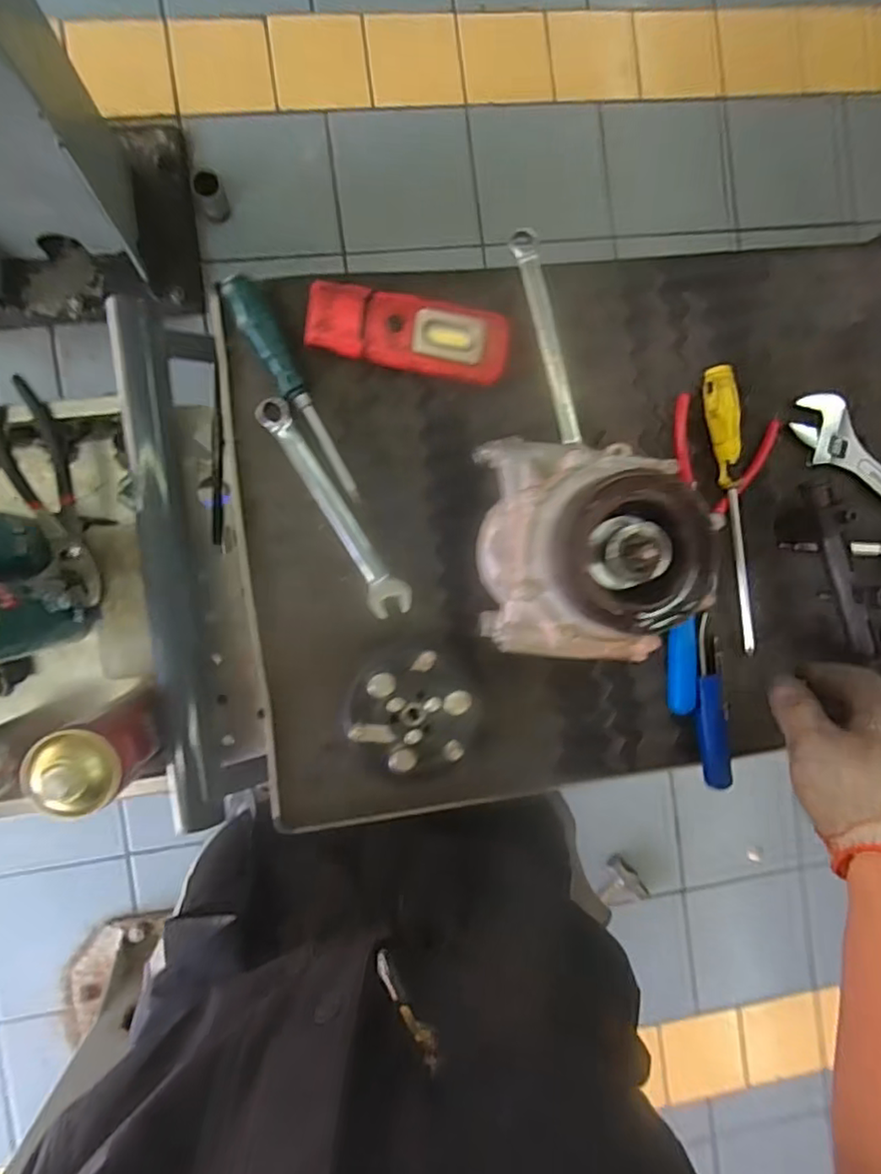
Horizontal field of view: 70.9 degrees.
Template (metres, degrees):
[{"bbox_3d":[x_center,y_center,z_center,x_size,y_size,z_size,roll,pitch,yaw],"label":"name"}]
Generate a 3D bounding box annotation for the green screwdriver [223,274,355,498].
[{"bbox_3d":[-0.118,-0.156,0.494,0.025,0.027,0.188,-28,95,-6],"label":"green screwdriver"}]

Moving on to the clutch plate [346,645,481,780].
[{"bbox_3d":[-0.023,0.103,0.502,0.098,0.042,0.102,0,91,-7],"label":"clutch plate"}]

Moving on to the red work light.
[{"bbox_3d":[-0.025,-0.203,0.504,0.159,0.032,0.058,7,90,-7],"label":"red work light"}]

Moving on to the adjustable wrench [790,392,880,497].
[{"bbox_3d":[0.423,-0.086,0.576,0.245,0.019,0.052,38,87,-7],"label":"adjustable wrench"}]

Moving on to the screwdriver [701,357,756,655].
[{"bbox_3d":[0.258,-0.067,0.550,0.026,0.022,0.252,-8,92,-7],"label":"screwdriver"}]

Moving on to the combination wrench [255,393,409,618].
[{"bbox_3d":[-0.089,-0.063,0.510,0.032,0.010,0.199,-33,96,-4],"label":"combination wrench"}]

